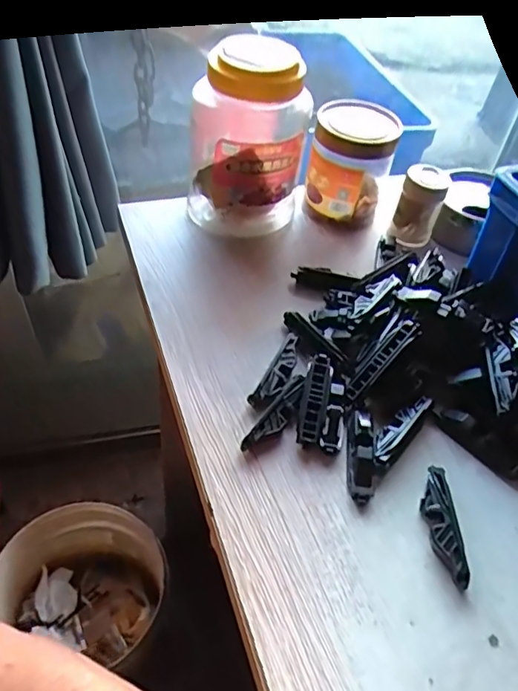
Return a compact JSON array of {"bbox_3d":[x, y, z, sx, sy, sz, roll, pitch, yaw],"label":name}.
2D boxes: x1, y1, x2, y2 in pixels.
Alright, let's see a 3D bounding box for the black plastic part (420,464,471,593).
[{"bbox_3d":[0.122,0.120,0.369,0.018,0.014,0.079,3,48,-5],"label":"black plastic part"}]

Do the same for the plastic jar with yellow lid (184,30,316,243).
[{"bbox_3d":[-0.012,-0.215,0.553,0.109,0.158,0.123,-1,48,-8],"label":"plastic jar with yellow lid"}]

